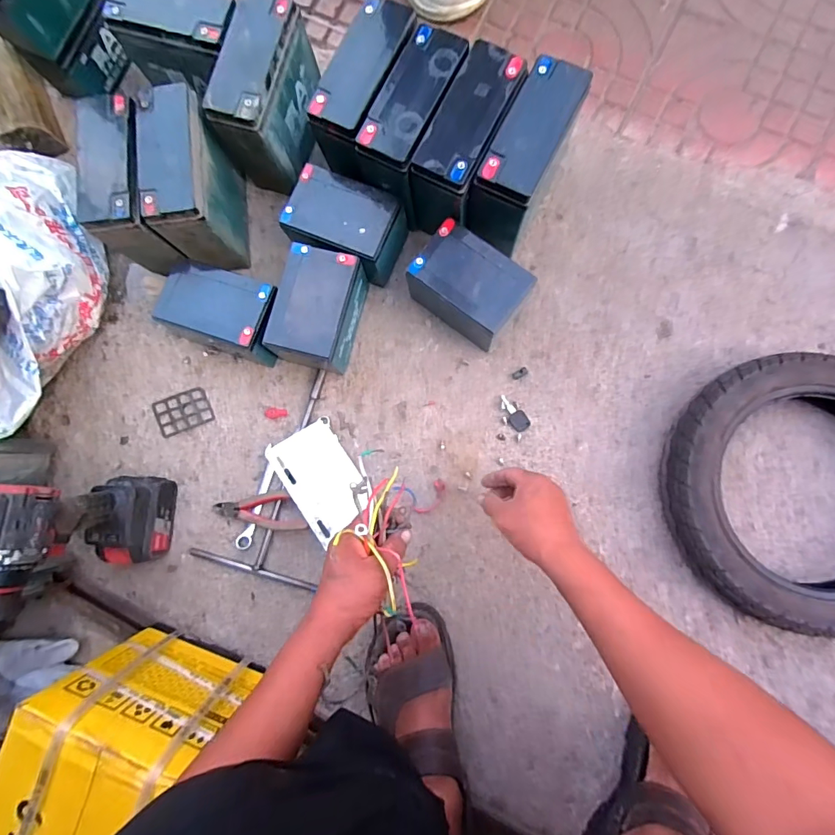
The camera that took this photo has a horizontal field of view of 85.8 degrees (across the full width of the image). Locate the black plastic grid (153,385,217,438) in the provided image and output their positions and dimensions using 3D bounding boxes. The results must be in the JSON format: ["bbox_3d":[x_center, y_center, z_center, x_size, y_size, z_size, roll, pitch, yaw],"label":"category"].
[{"bbox_3d":[-0.354,-0.009,0.680,0.081,0.004,0.061,-21,79,-5],"label":"black plastic grid"}]

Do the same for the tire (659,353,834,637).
[{"bbox_3d":[0.505,0.095,0.587,0.344,0.083,0.335,0,87,6],"label":"tire"}]

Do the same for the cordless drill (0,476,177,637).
[{"bbox_3d":[-0.390,0.163,0.528,0.064,0.252,0.184,1,87,6],"label":"cordless drill"}]

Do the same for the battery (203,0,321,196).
[{"bbox_3d":[-0.212,-0.452,0.646,0.089,0.160,0.181,13,81,3],"label":"battery"}]

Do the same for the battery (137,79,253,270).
[{"bbox_3d":[-0.314,-0.322,0.639,0.082,0.156,0.184,-4,81,1],"label":"battery"}]

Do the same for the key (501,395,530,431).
[{"bbox_3d":[0.141,-0.007,0.662,0.025,0.004,0.058,-35,84,3],"label":"key"}]

